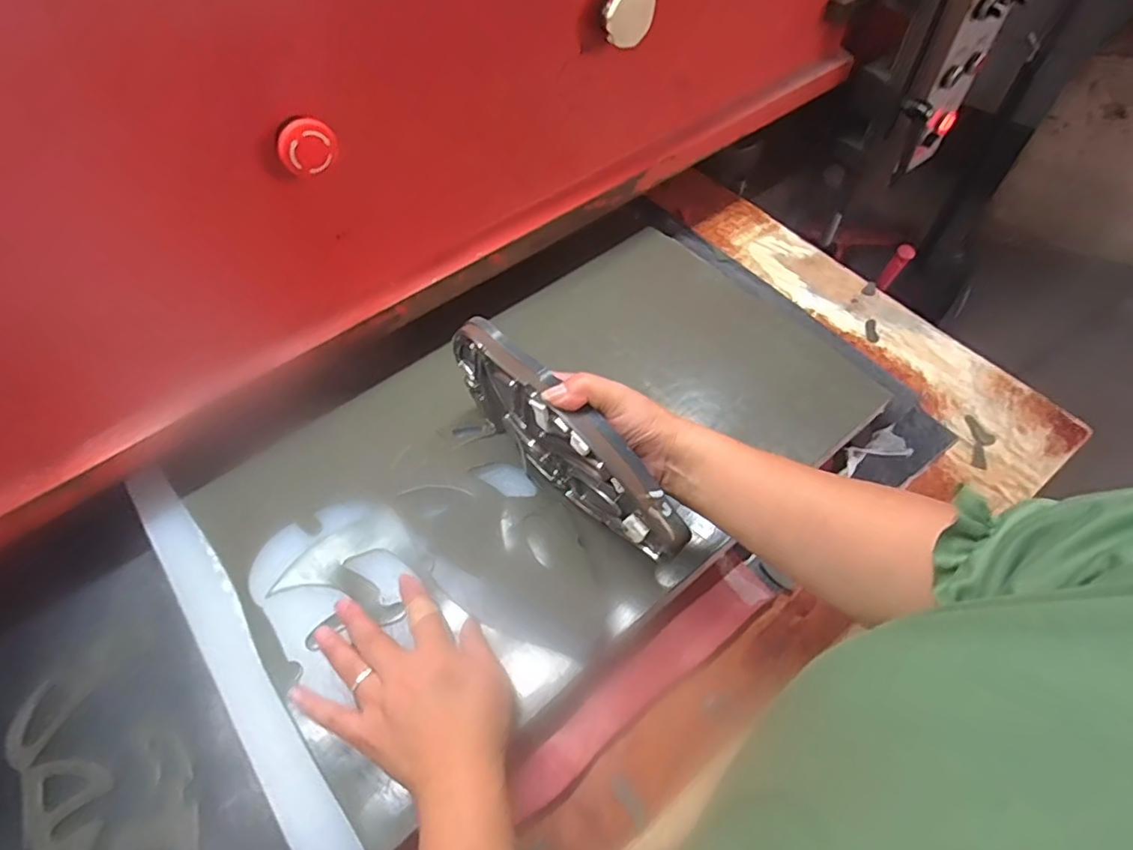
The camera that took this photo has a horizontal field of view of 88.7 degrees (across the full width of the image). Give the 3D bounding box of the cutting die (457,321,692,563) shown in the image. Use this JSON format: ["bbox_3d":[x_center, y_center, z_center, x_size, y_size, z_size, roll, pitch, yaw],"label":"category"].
[{"bbox_3d":[-0.004,0.013,0.448,0.030,0.111,0.234,-40,66,-19],"label":"cutting die"}]

